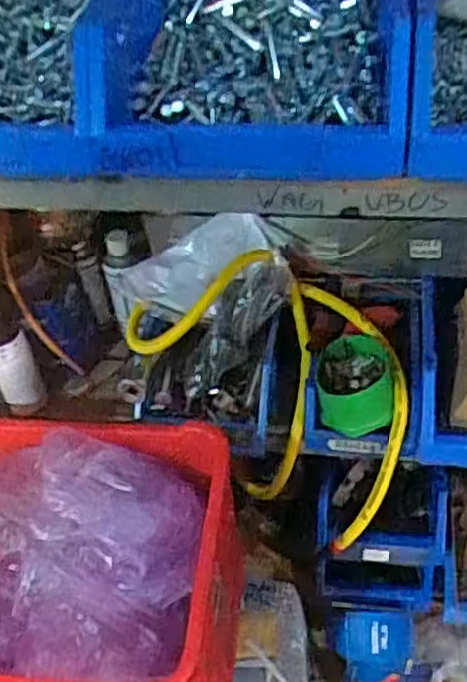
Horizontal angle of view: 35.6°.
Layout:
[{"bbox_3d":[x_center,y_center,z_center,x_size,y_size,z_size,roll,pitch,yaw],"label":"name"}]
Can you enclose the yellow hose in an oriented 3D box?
[{"bbox_3d":[0.069,0.060,1.101,0.418,0.370,0.237,22,51,24],"label":"yellow hose"}]

